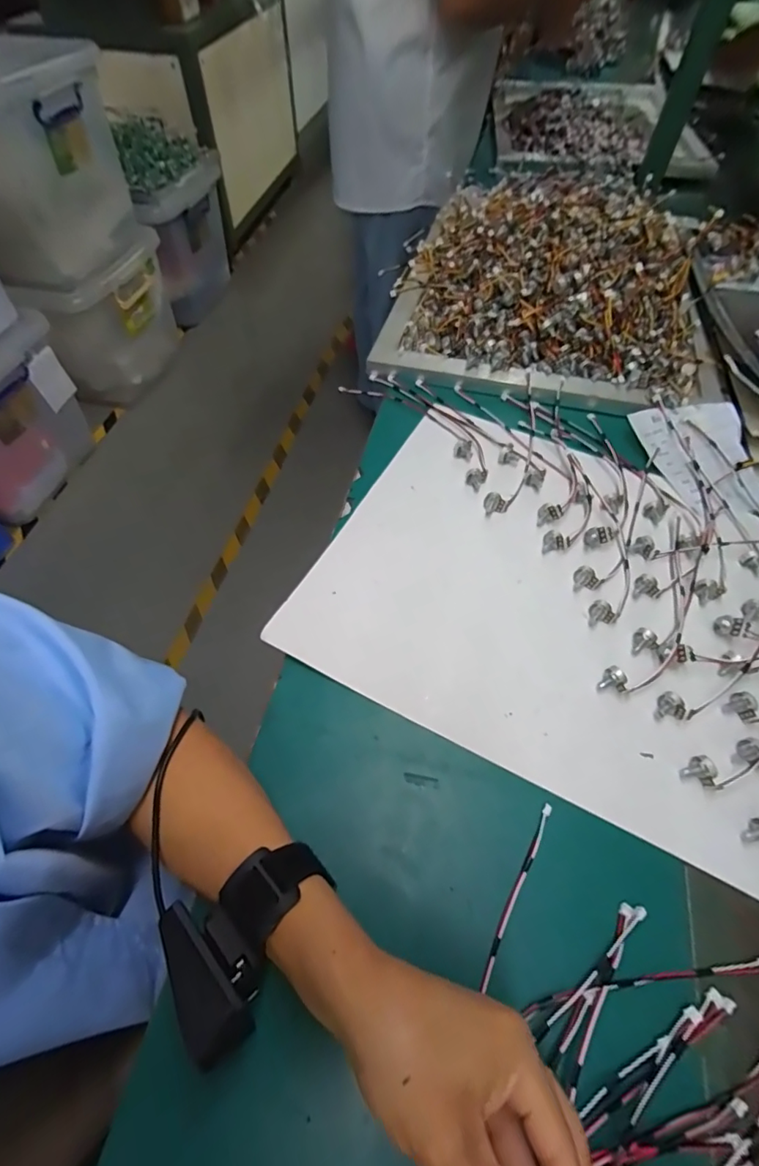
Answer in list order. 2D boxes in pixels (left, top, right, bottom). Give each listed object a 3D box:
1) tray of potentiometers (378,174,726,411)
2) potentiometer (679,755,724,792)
[{"bbox_3d":[0.235,-0.419,0.655,0.405,0.074,0.435,12,59,8],"label":"tray of potentiometers"},{"bbox_3d":[0.229,0.138,0.345,0.019,0.015,0.024,-14,59,-8],"label":"potentiometer"}]

